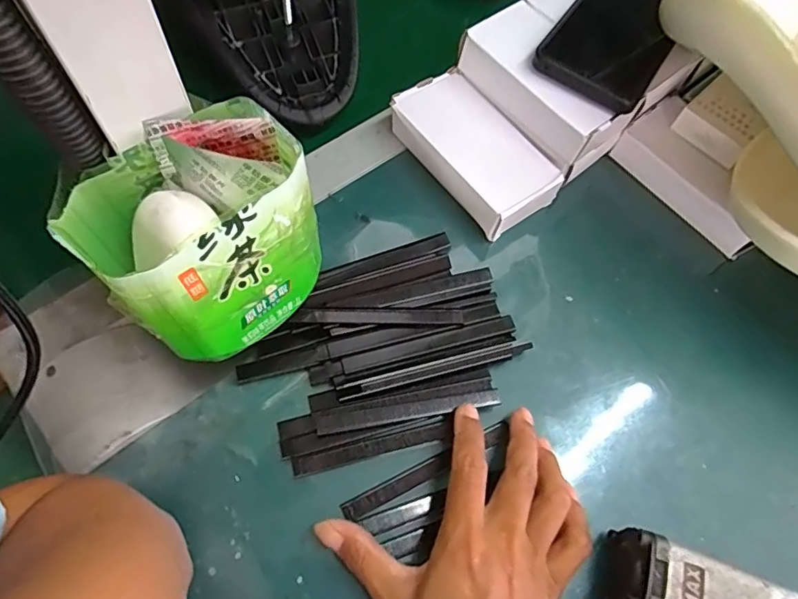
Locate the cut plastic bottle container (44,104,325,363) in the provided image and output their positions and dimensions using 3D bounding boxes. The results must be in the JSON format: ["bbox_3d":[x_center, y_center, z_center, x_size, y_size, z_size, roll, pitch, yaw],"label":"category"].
[{"bbox_3d":[-0.095,-0.034,0.266,0.105,0.085,0.082,-38,73,-18],"label":"cut plastic bottle container"}]

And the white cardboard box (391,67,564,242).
[{"bbox_3d":[0.056,-0.110,0.398,0.074,0.030,0.128,-33,72,-17],"label":"white cardboard box"}]

